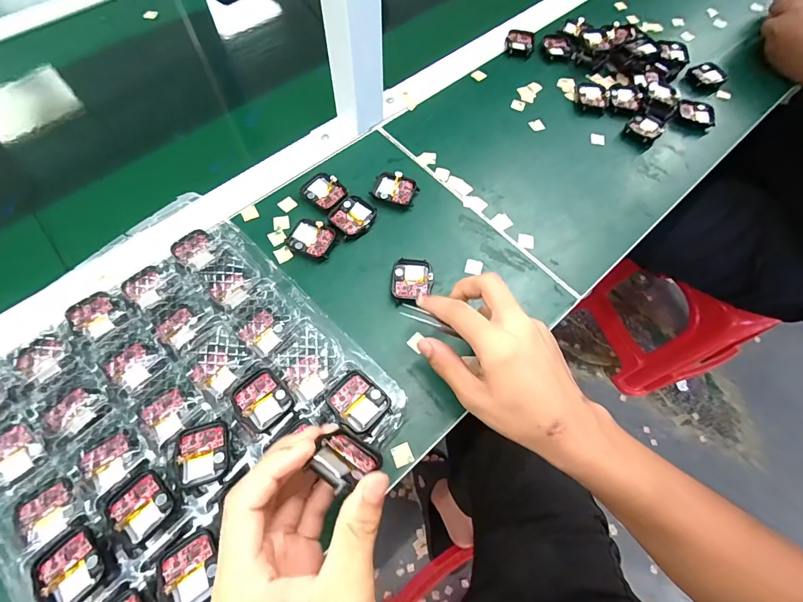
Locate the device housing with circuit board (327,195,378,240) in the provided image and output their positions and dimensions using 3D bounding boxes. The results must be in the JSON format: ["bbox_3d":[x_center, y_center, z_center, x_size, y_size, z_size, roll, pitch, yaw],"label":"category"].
[{"bbox_3d":[-0.050,-0.088,0.400,0.039,0.007,0.045,41,70,15],"label":"device housing with circuit board"}]

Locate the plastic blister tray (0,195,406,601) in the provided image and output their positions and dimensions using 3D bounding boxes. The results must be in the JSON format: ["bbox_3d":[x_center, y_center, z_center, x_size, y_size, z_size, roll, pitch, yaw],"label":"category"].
[{"bbox_3d":[-0.186,0.077,0.309,0.284,0.033,0.270,39,70,15],"label":"plastic blister tray"}]

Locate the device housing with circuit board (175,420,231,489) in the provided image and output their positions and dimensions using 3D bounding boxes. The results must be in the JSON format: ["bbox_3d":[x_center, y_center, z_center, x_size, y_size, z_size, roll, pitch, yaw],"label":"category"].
[{"bbox_3d":[-0.145,0.111,0.286,0.036,0.005,0.041,-17,67,-10],"label":"device housing with circuit board"}]

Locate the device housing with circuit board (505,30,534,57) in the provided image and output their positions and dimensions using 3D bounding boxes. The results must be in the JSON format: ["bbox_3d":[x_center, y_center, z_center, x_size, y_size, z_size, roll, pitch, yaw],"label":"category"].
[{"bbox_3d":[0.160,-0.349,0.529,0.038,0.013,0.042,9,65,2],"label":"device housing with circuit board"}]

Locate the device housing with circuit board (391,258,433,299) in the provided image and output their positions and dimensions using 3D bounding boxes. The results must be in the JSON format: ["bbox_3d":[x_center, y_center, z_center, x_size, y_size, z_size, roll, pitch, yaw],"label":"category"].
[{"bbox_3d":[0.010,-0.020,0.374,0.038,0.012,0.041,3,65,-1],"label":"device housing with circuit board"}]

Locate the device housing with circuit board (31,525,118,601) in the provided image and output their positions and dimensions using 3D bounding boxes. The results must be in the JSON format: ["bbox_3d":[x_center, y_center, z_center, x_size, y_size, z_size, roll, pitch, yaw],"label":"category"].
[{"bbox_3d":[-0.215,0.174,0.255,0.047,0.007,0.038,41,70,15],"label":"device housing with circuit board"}]

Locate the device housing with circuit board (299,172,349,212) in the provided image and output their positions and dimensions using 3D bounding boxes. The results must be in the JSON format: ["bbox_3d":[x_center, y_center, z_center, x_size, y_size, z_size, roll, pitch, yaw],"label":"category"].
[{"bbox_3d":[-0.082,-0.116,0.412,0.047,0.008,0.037,41,70,15],"label":"device housing with circuit board"}]

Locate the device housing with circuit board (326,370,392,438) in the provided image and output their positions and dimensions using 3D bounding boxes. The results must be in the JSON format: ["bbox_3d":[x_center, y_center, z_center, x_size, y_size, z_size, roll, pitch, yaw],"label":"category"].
[{"bbox_3d":[-0.033,0.078,0.301,0.045,0.006,0.036,42,66,15],"label":"device housing with circuit board"}]

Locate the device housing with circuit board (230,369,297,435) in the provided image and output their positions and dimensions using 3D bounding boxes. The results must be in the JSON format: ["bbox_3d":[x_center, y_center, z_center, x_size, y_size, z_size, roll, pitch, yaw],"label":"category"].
[{"bbox_3d":[-0.108,0.078,0.306,0.046,0.012,0.039,41,70,15],"label":"device housing with circuit board"}]

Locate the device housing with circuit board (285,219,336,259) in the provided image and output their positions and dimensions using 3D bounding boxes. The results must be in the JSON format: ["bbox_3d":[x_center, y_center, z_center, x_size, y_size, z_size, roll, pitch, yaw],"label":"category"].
[{"bbox_3d":[-0.091,-0.062,0.389,0.045,0.010,0.035,17,66,5],"label":"device housing with circuit board"}]

